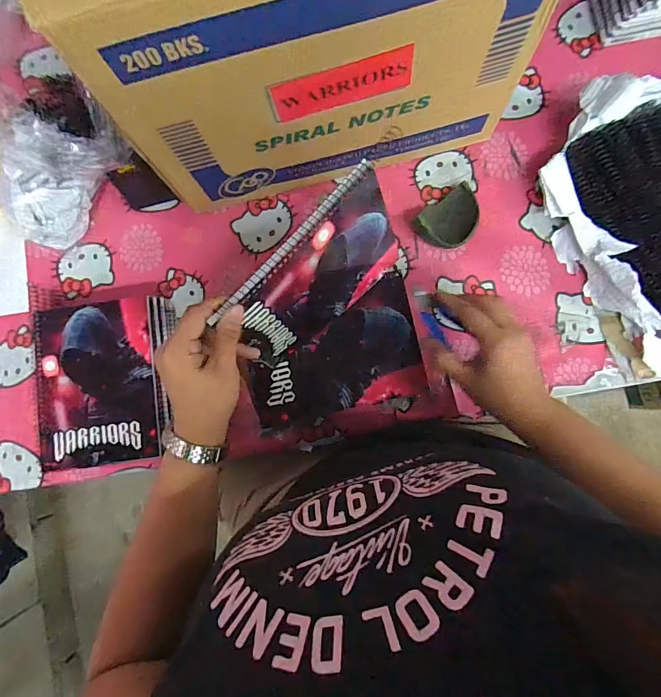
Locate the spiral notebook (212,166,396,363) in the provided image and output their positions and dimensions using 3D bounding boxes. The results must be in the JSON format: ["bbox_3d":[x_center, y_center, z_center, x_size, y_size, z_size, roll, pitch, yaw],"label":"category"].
[{"bbox_3d":[-0.012,-0.069,0.411,0.191,0.152,0.013,-44,64,-1],"label":"spiral notebook"}]

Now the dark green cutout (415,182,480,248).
[{"bbox_3d":[0.155,-0.165,0.524,0.085,0.029,0.066,-32,83,0],"label":"dark green cutout"}]

